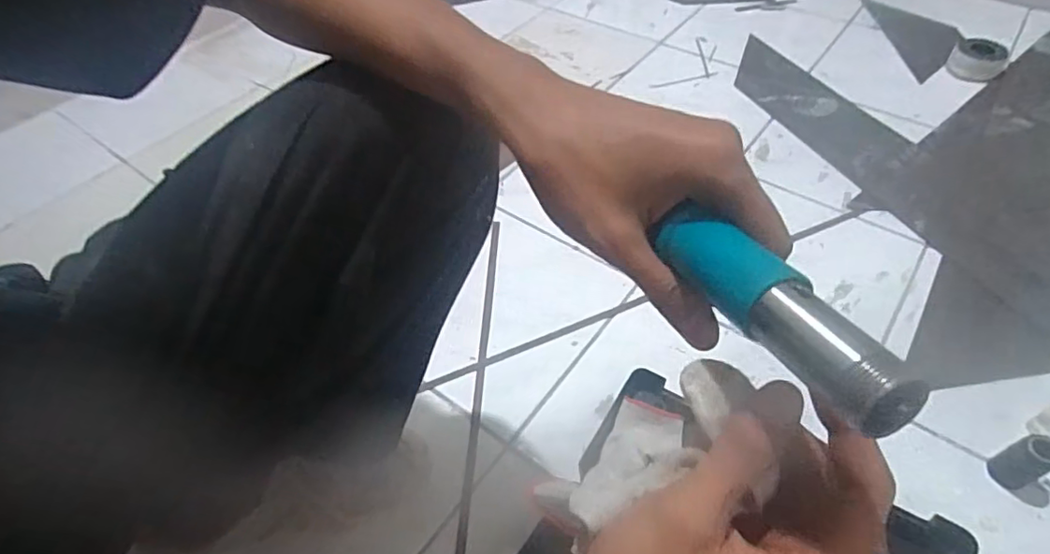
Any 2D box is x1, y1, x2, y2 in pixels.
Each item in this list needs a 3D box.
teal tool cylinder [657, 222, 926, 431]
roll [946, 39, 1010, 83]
[{"bbox_3d":[0.091,0.010,0.208,0.022,0.022,0.115,-18,36,-12],"label":"teal tool cylinder"},{"bbox_3d":[0.861,-0.410,1.063,0.091,0.038,0.100,-2,50,2],"label":"roll"}]

